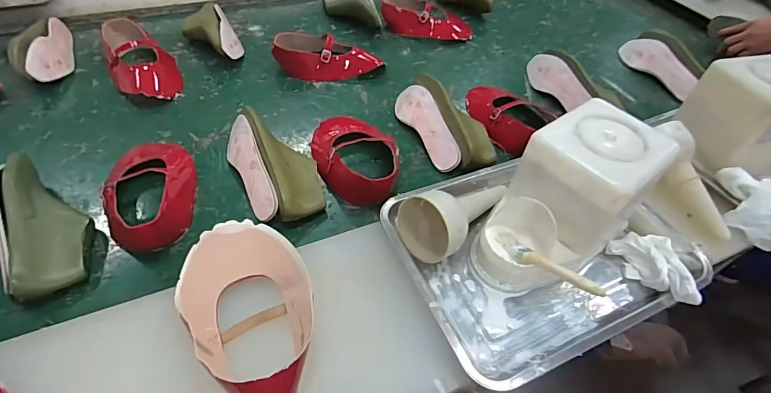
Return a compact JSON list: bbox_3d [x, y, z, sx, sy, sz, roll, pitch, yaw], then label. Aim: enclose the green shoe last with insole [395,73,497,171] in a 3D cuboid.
[{"bbox_3d":[0.107,-0.145,0.777,0.108,0.077,0.261,-18,53,-19],"label":"green shoe last with insole"}]

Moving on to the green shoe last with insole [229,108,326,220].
[{"bbox_3d":[-0.190,-0.061,0.676,0.116,0.076,0.230,-23,55,-22],"label":"green shoe last with insole"}]

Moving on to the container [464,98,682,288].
[{"bbox_3d":[0.228,0.006,0.525,0.240,0.163,0.126,-26,56,-24],"label":"container"}]

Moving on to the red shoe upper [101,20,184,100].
[{"bbox_3d":[-0.512,-0.287,0.850,0.124,0.071,0.232,-23,55,-22],"label":"red shoe upper"}]

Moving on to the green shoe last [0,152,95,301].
[{"bbox_3d":[-0.491,0.032,0.569,0.106,0.057,0.229,-28,71,-25],"label":"green shoe last"}]

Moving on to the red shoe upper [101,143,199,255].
[{"bbox_3d":[-0.372,-0.028,0.642,0.123,0.063,0.252,-20,53,-20],"label":"red shoe upper"}]

